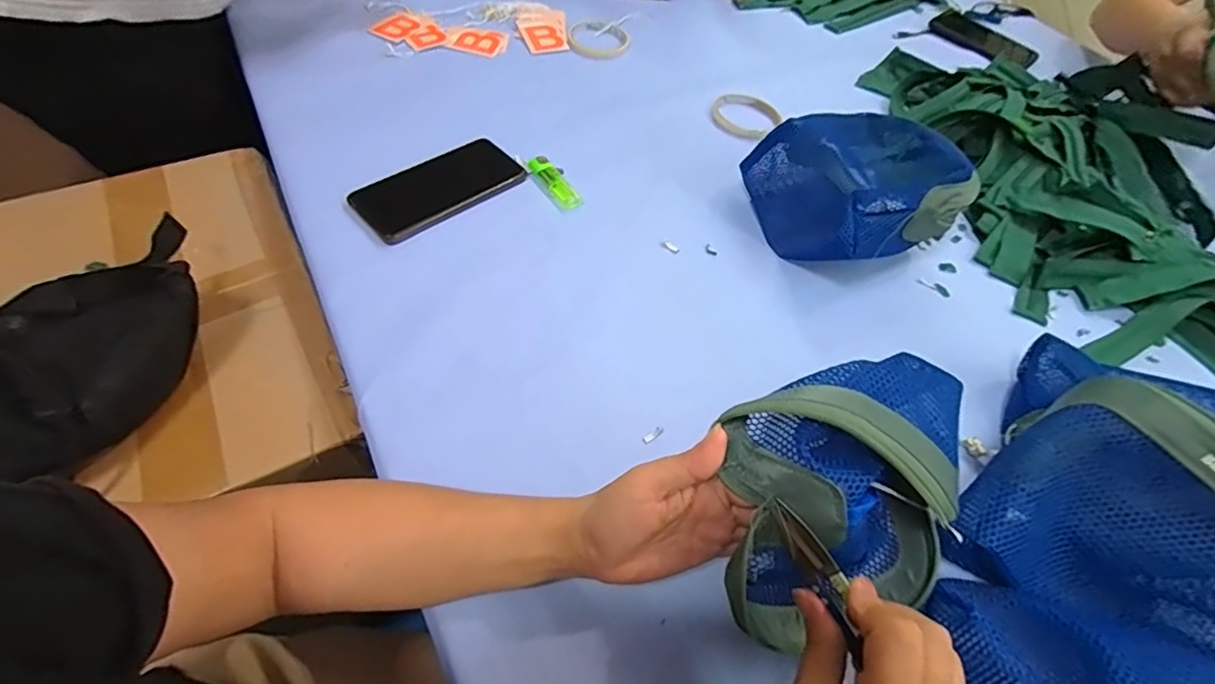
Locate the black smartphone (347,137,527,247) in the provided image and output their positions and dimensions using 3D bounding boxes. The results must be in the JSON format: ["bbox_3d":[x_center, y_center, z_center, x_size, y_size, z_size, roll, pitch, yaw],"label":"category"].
[{"bbox_3d":[-0.171,-0.162,0.564,0.172,0.006,0.085,-37,66,-27],"label":"black smartphone"}]

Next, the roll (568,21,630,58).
[{"bbox_3d":[-0.012,-0.437,0.780,0.086,0.011,0.096,2,55,-4],"label":"roll"}]

